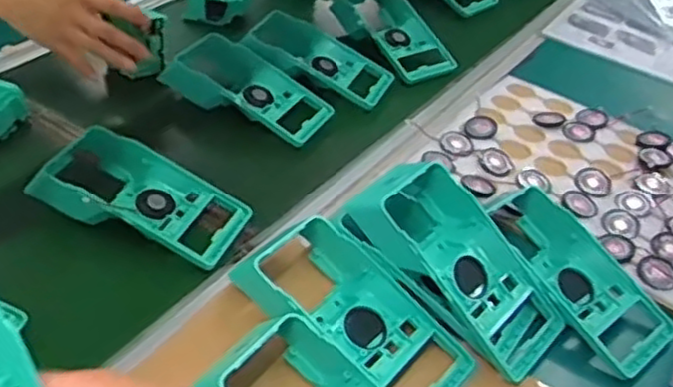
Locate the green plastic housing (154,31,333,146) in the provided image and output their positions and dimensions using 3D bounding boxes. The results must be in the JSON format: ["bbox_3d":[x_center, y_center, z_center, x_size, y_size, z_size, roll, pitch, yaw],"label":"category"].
[{"bbox_3d":[-0.095,-0.119,0.780,0.172,0.053,0.084,21,41,17],"label":"green plastic housing"}]

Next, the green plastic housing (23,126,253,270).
[{"bbox_3d":[-0.175,0.004,0.629,0.183,0.044,0.101,19,41,14],"label":"green plastic housing"}]

